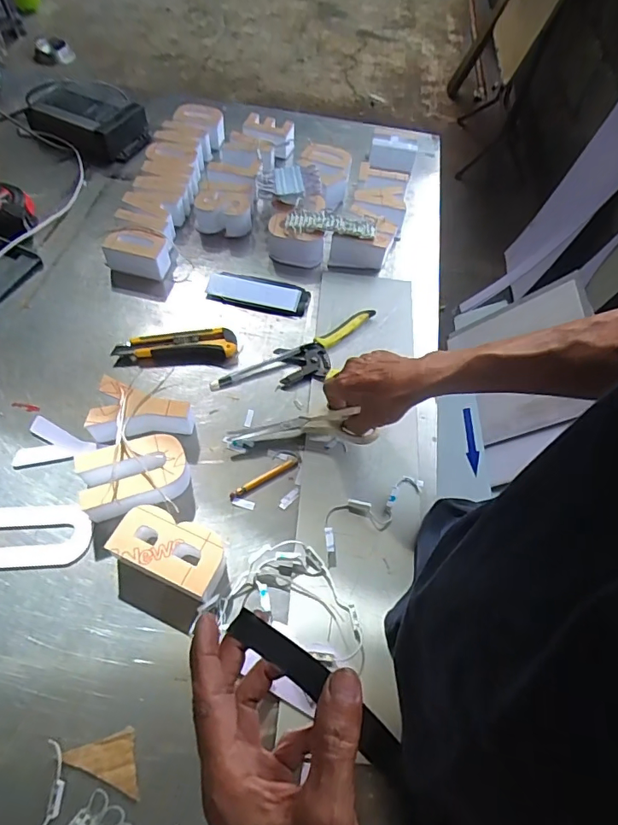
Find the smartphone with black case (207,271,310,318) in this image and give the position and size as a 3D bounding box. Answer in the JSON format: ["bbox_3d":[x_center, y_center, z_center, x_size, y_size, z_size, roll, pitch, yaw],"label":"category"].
[{"bbox_3d":[-0.075,-0.175,0.710,0.147,0.015,0.057,11,59,3],"label":"smartphone with black case"}]

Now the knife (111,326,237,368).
[{"bbox_3d":[-0.175,-0.086,0.643,0.152,0.019,0.048,-2,59,-5],"label":"knife"}]

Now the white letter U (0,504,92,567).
[{"bbox_3d":[-0.287,0.128,0.512,0.107,0.004,0.066,-1,59,-5],"label":"white letter U"}]

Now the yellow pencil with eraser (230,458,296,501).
[{"bbox_3d":[-0.053,0.076,0.563,0.087,0.006,0.011,-27,65,-19],"label":"yellow pencil with eraser"}]

